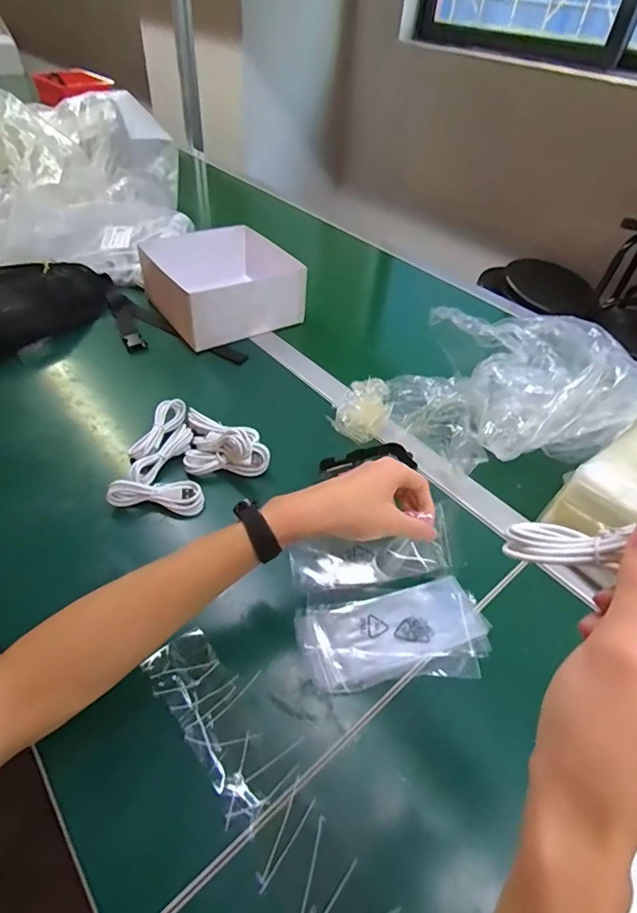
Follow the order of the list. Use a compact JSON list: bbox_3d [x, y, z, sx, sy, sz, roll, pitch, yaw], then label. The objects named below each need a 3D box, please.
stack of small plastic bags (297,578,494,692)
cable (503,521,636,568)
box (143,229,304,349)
[{"bbox_3d":[0.069,0.161,0.424,0.169,0.007,0.087,-6,46,-12],"label":"stack of small plastic bags"},{"bbox_3d":[0.137,0.044,0.222,0.094,0.020,0.022,3,33,47],"label":"cable"},{"bbox_3d":[-0.161,-0.287,0.786,0.206,0.086,0.212,-23,52,-26],"label":"box"}]

